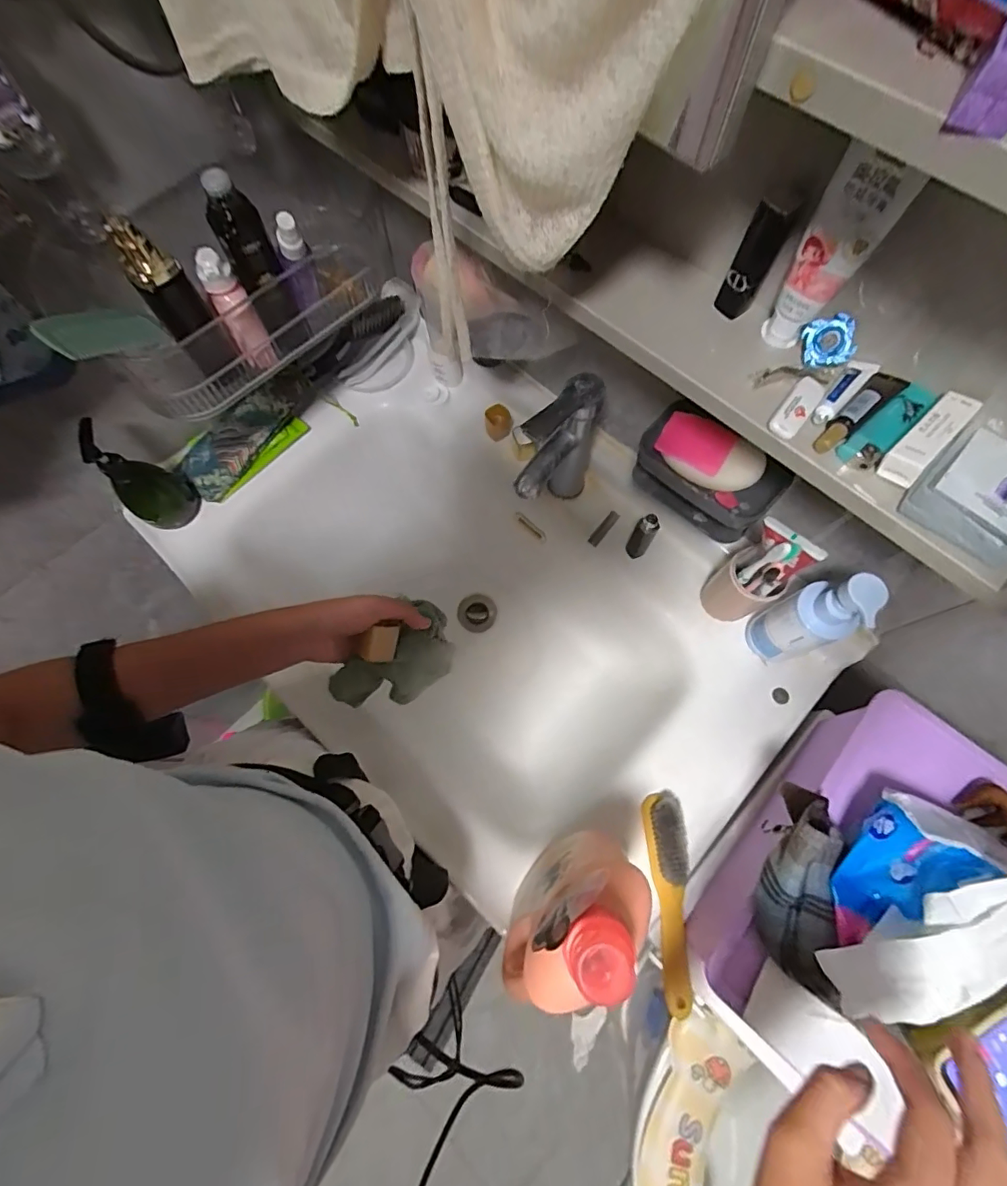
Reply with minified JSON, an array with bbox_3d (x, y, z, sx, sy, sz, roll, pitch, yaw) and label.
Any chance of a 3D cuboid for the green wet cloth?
[{"bbox_3d":[-0.102,0.075,0.497,0.125,0.082,0.060,-41,75,-12],"label":"green wet cloth"}]

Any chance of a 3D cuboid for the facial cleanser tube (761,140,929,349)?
[{"bbox_3d":[0.197,-0.201,0.307,0.039,0.108,0.020,27,73,10],"label":"facial cleanser tube"}]

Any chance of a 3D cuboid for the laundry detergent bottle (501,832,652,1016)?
[{"bbox_3d":[0.049,0.261,0.401,0.125,0.239,0.053,-41,75,-13],"label":"laundry detergent bottle"}]

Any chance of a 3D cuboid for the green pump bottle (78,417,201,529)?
[{"bbox_3d":[-0.417,-0.134,0.575,0.063,0.155,0.056,-21,72,-7],"label":"green pump bottle"}]

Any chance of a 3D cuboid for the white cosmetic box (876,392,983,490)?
[{"bbox_3d":[0.266,-0.097,0.316,0.021,0.025,0.067,43,76,14],"label":"white cosmetic box"}]

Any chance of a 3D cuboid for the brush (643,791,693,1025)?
[{"bbox_3d":[0.164,0.301,0.492,0.033,0.028,0.192,0,71,1],"label":"brush"}]

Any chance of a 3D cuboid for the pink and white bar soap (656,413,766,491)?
[{"bbox_3d":[0.182,-0.121,0.444,0.092,0.020,0.049,31,74,11],"label":"pink and white bar soap"}]

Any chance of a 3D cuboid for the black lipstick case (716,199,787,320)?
[{"bbox_3d":[0.166,-0.221,0.336,0.023,0.072,0.017,29,73,10],"label":"black lipstick case"}]

